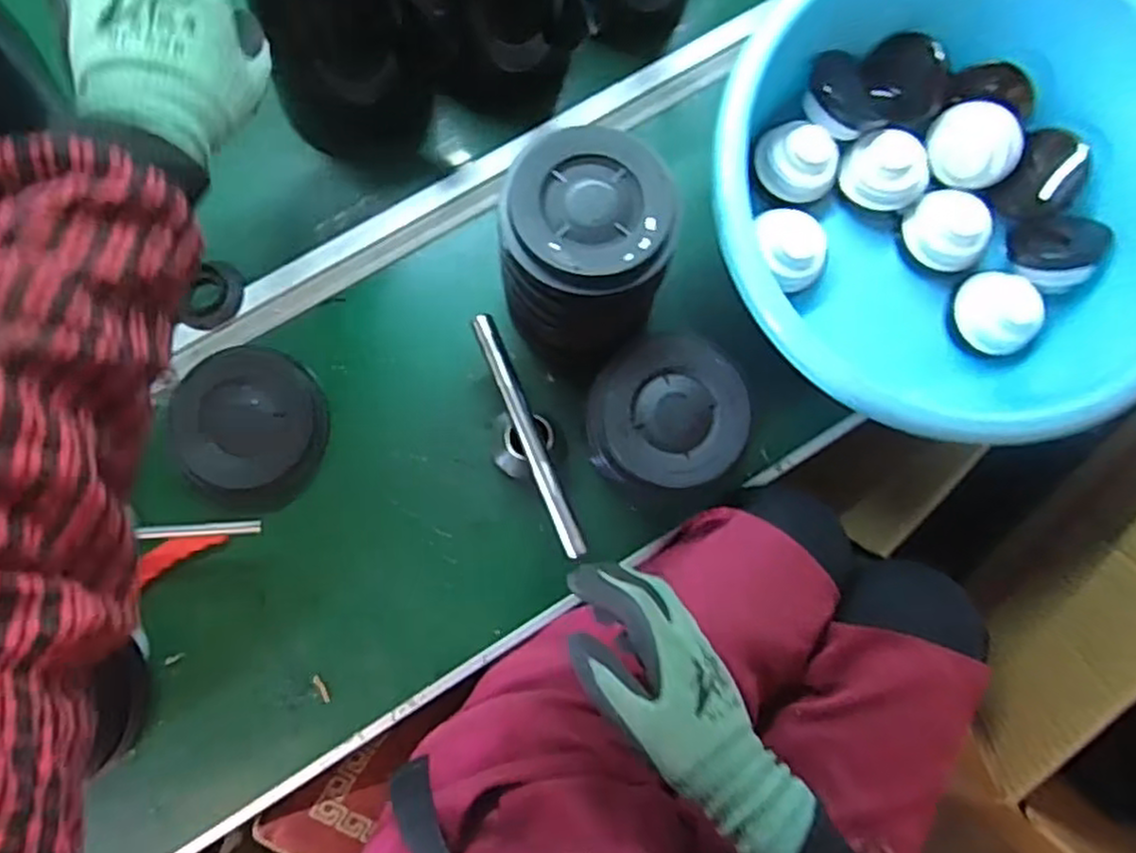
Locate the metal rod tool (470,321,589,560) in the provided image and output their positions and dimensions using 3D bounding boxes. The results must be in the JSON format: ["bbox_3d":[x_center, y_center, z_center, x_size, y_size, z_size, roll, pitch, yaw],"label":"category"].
[{"bbox_3d":[-0.030,0.007,0.572,0.017,0.015,0.198,-22,86,-7],"label":"metal rod tool"}]

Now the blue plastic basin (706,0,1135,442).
[{"bbox_3d":[0.285,-0.159,0.587,0.366,0.167,0.338,0,84,-5],"label":"blue plastic basin"}]

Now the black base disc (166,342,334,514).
[{"bbox_3d":[-0.257,0.001,0.598,0.114,0.027,0.125,-2,84,-5],"label":"black base disc"}]

